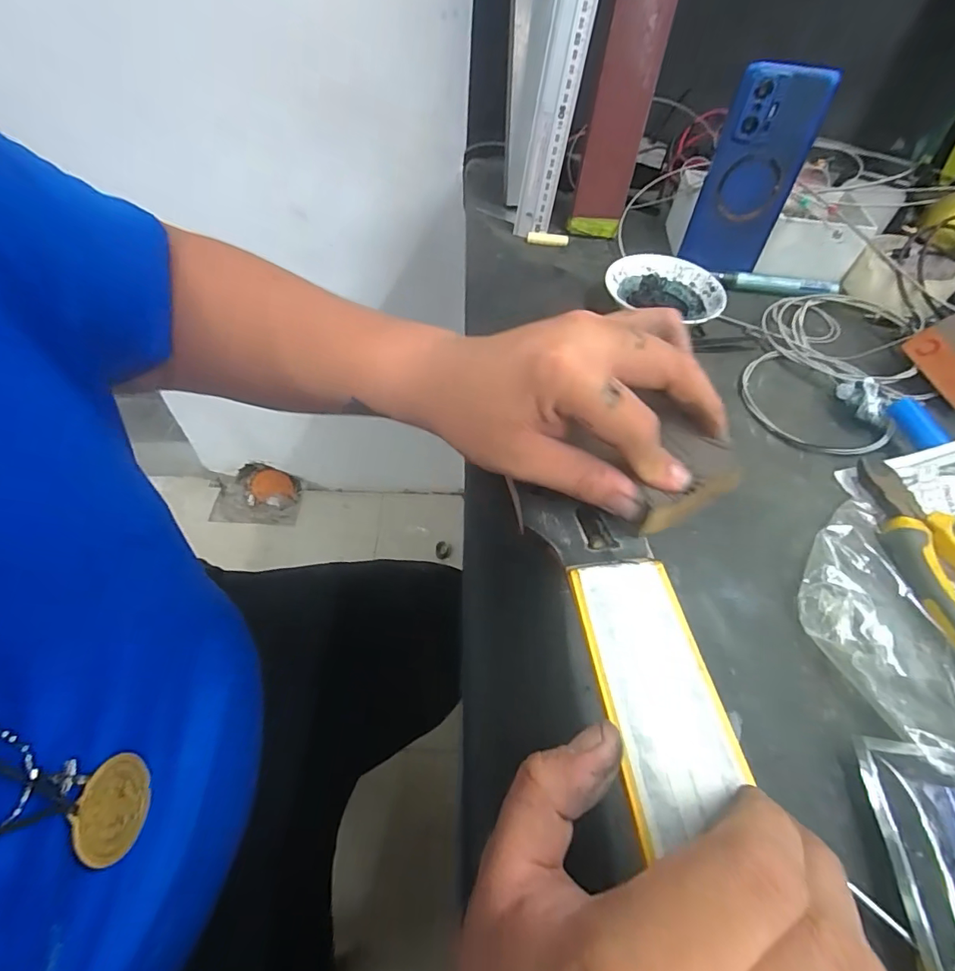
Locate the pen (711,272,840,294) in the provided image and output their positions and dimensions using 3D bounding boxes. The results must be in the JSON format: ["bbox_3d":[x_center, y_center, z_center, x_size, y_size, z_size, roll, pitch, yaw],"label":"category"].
[{"bbox_3d":[0.295,-0.199,0.482,0.120,0.013,0.017,10,53,3],"label":"pen"}]

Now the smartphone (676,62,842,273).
[{"bbox_3d":[0.248,-0.278,0.442,0.076,0.159,0.011,10,48,3],"label":"smartphone"}]

